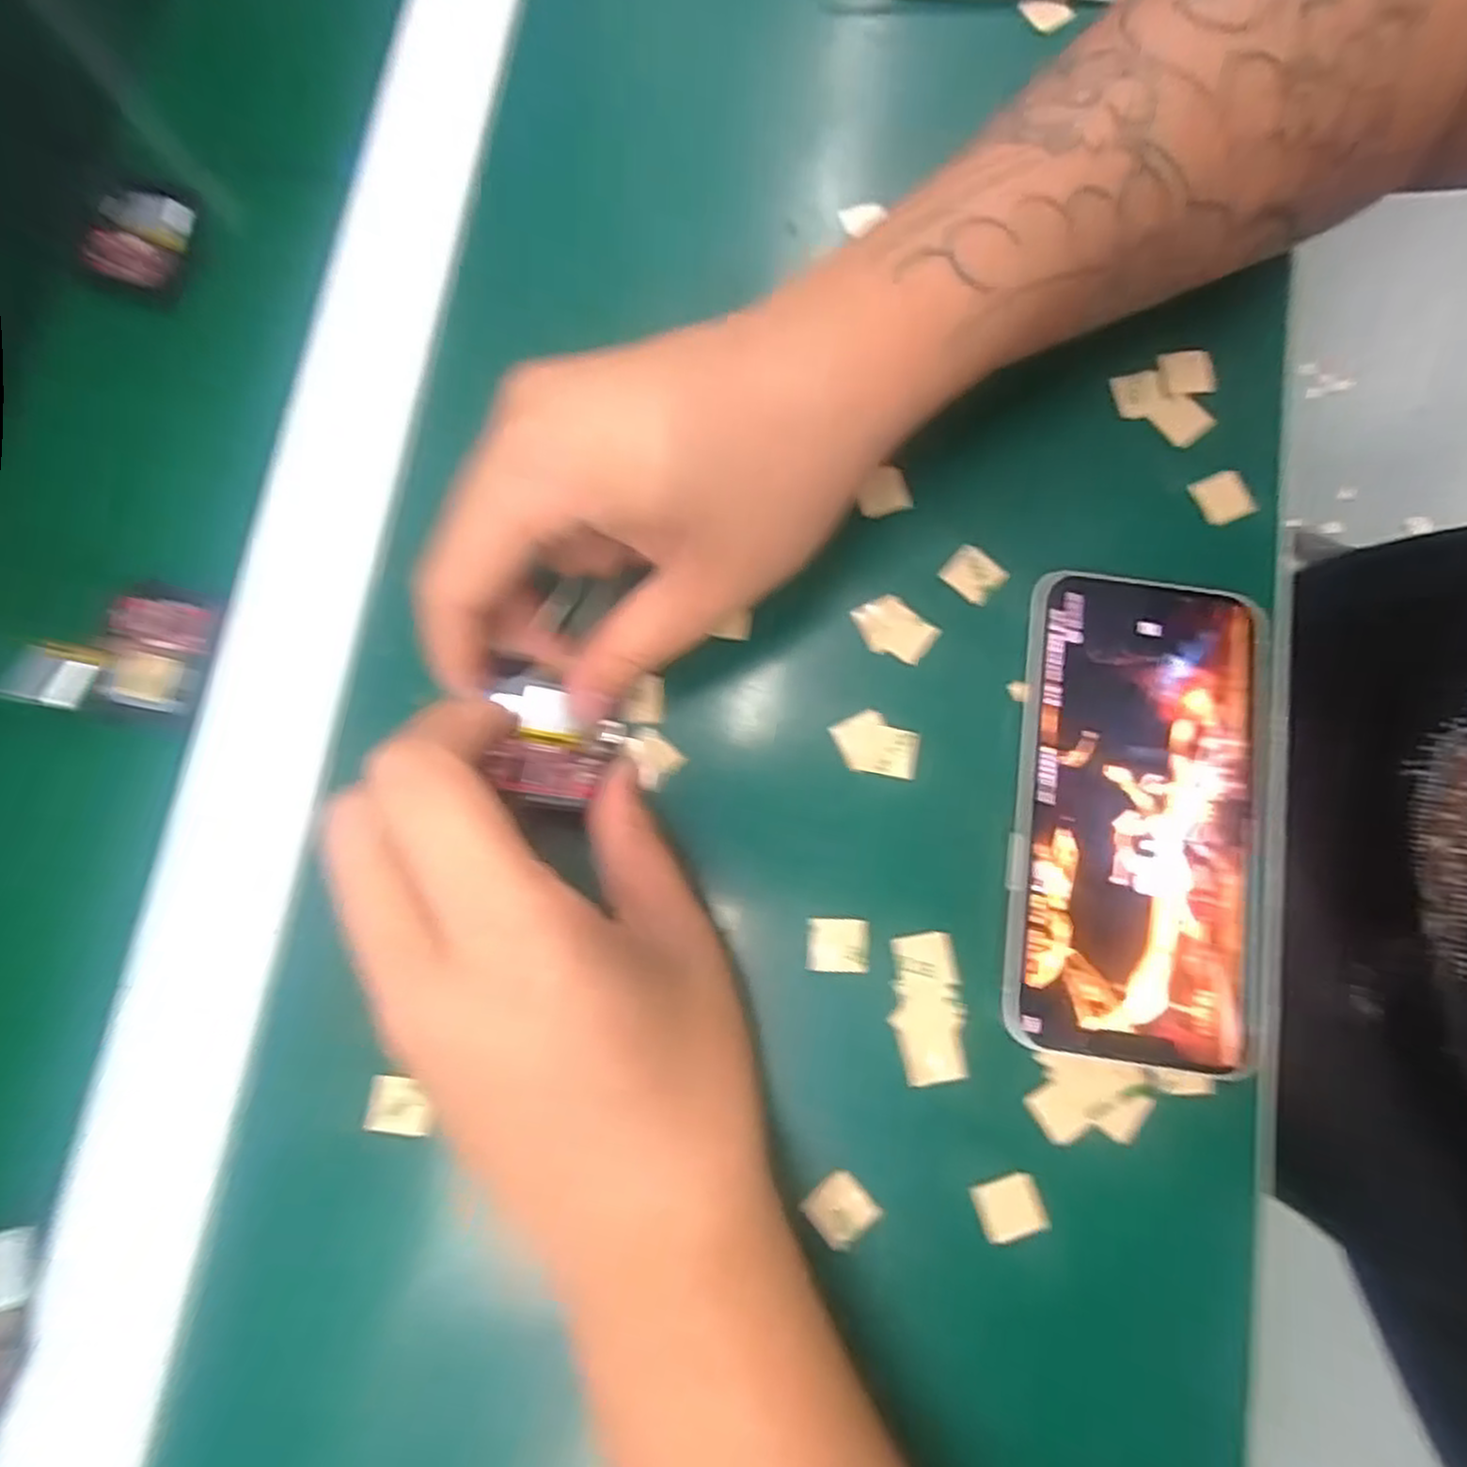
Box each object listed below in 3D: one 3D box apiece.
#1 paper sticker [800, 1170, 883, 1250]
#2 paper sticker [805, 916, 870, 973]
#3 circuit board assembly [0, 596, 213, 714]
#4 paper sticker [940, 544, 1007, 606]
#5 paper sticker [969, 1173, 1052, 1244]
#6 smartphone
[{"bbox_3d":[0.031,0.135,0.214,0.017,0.004,0.017,-42,82,-6],"label":"paper sticker"},{"bbox_3d":[0.032,0.064,0.227,0.019,0.004,0.015,4,80,2],"label":"paper sticker"},{"bbox_3d":[-0.196,-0.026,0.238,0.044,0.021,0.038,3,80,1],"label":"circuit board assembly"},{"bbox_3d":[0.079,-0.053,0.248,0.018,0.004,0.016,40,83,7],"label":"paper sticker"},{"bbox_3d":[0.079,0.135,0.214,0.018,0.004,0.016,-18,80,-2],"label":"paper sticker"},{"bbox_3d":[0.123,0.023,0.230,0.073,0.009,0.143,8,80,2],"label":"smartphone"}]

